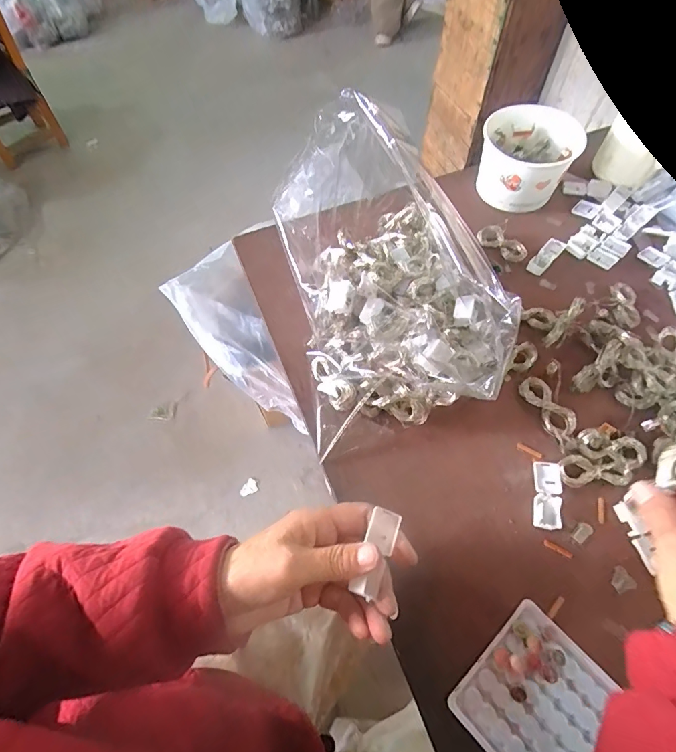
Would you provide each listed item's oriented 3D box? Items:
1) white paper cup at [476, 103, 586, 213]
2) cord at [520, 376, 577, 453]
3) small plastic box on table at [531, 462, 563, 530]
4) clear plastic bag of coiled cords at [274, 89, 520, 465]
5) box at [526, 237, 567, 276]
[{"bbox_3d":[0.227,-0.263,0.513,0.111,0.072,0.102,-1,61,1],"label":"white paper cup"},{"bbox_3d":[0.196,0.032,0.390,0.025,0.012,0.071,-21,62,-9],"label":"cord"},{"bbox_3d":[0.177,0.100,0.359,0.021,0.009,0.056,12,62,8],"label":"small plastic box on table"},{"bbox_3d":[0.037,-0.131,0.441,0.178,0.089,0.369,-10,61,-4],"label":"clear plastic bag of coiled cords"},{"bbox_3d":[0.240,-0.138,0.488,0.020,0.011,0.058,38,69,20],"label":"box"}]

